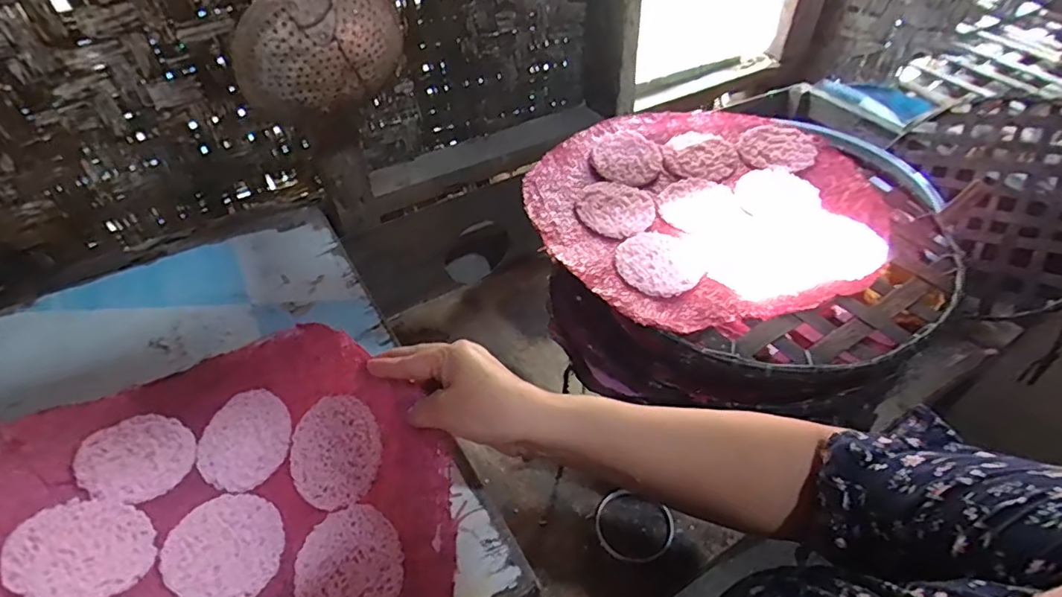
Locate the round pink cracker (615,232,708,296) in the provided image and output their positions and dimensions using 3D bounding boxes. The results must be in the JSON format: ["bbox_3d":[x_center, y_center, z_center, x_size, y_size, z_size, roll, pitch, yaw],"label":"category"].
[{"bbox_3d":[0.119,-0.035,0.503,0.075,0.006,0.081,1,46,-1],"label":"round pink cracker"}]

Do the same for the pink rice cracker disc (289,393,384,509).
[{"bbox_3d":[-0.149,0.114,0.420,0.080,0.004,0.077,-5,73,17],"label":"pink rice cracker disc"}]

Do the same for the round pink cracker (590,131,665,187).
[{"bbox_3d":[0.108,-0.155,0.608,0.069,0.011,0.081,27,51,22],"label":"round pink cracker"}]

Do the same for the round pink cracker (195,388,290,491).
[{"bbox_3d":[-0.231,0.112,0.447,0.075,0.005,0.081,-6,59,10],"label":"round pink cracker"}]

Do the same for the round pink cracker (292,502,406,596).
[{"bbox_3d":[-0.126,0.186,0.383,0.074,0.006,0.077,-6,61,10],"label":"round pink cracker"}]

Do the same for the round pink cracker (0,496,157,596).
[{"bbox_3d":[-0.292,0.163,0.364,0.079,0.004,0.079,26,17,-4],"label":"round pink cracker"}]

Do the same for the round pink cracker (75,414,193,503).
[{"bbox_3d":[-0.308,0.123,0.434,0.081,0.006,0.074,13,33,-9],"label":"round pink cracker"}]

